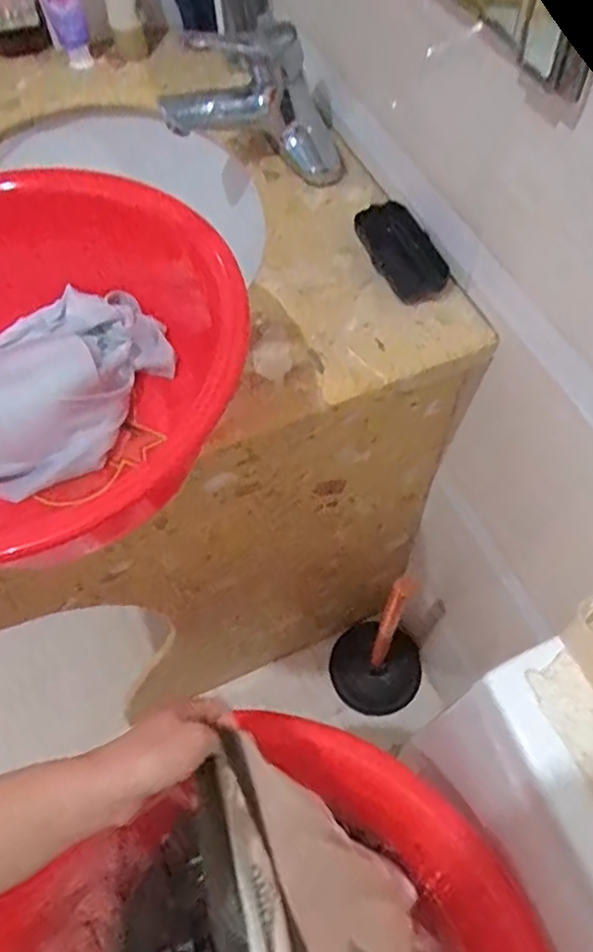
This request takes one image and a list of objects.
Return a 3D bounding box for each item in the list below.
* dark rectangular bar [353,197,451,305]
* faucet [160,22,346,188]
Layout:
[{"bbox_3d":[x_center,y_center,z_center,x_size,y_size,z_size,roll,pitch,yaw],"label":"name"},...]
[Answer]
[{"bbox_3d":[0.094,-0.203,0.595,0.049,0.022,0.109,-22,62,-9],"label":"dark rectangular bar"},{"bbox_3d":[-0.043,-0.361,0.641,0.168,0.109,0.076,-2,60,1],"label":"faucet"}]

